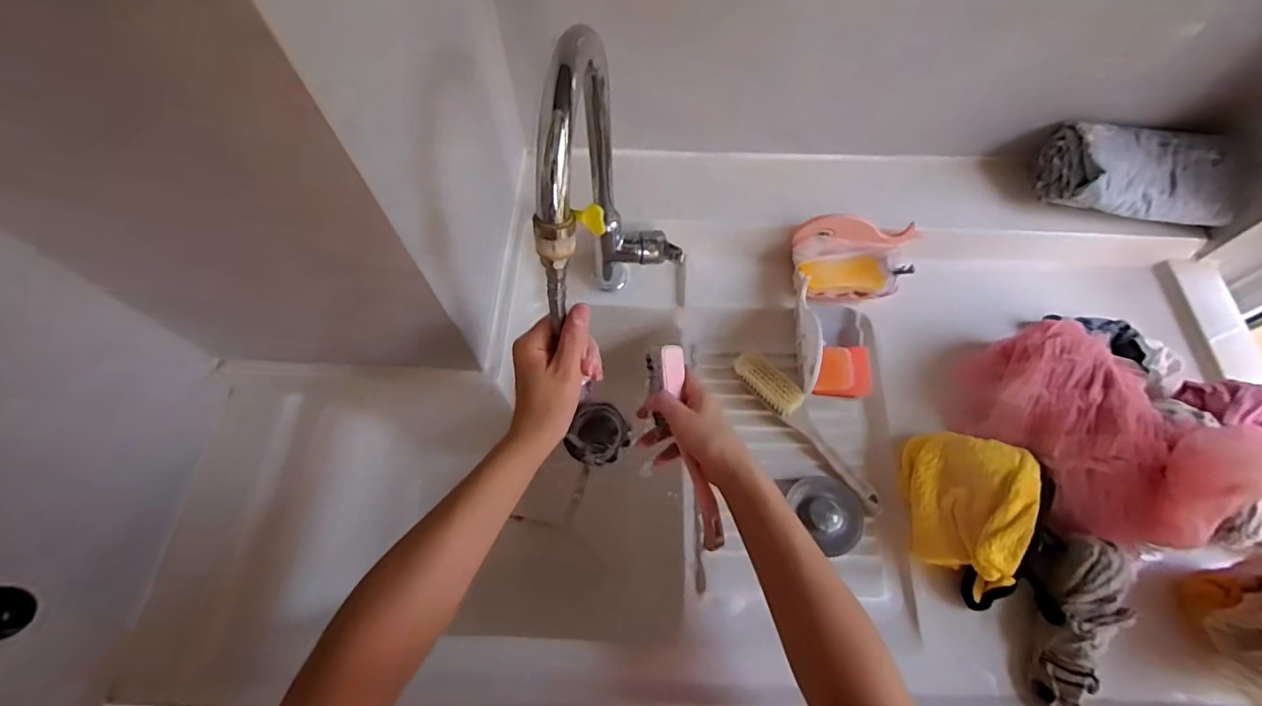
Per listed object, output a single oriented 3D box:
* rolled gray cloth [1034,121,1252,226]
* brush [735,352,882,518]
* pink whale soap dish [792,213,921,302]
[{"bbox_3d":[0.646,-0.226,0.677,0.216,0.068,0.111,4,65,2],"label":"rolled gray cloth"},{"bbox_3d":[0.205,0.087,0.625,0.035,0.035,0.226,-32,69,-14],"label":"brush"},{"bbox_3d":[0.280,-0.114,0.689,0.144,0.071,0.090,5,65,2],"label":"pink whale soap dish"}]

